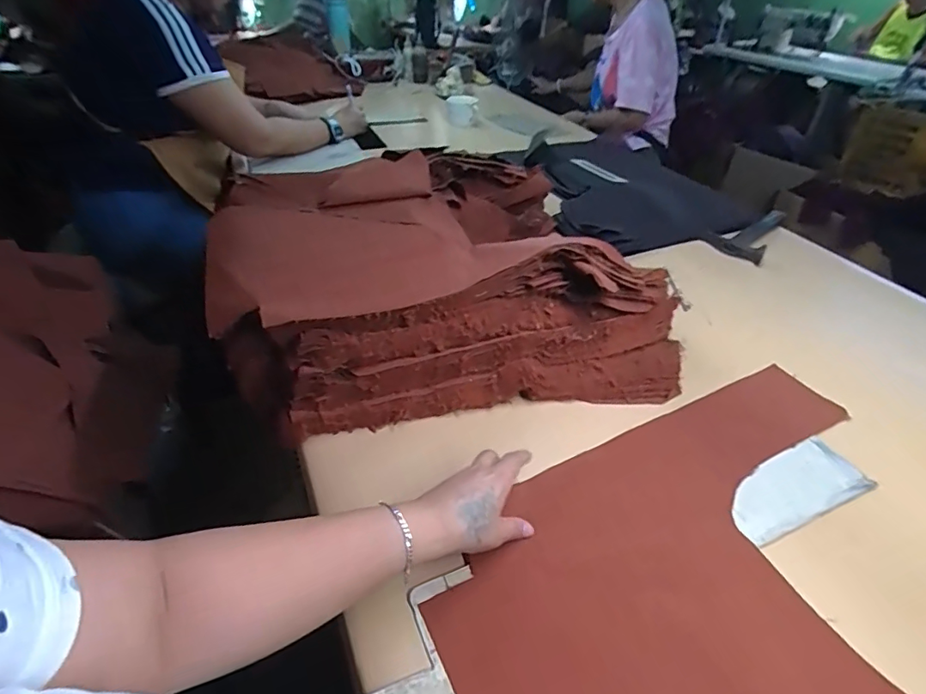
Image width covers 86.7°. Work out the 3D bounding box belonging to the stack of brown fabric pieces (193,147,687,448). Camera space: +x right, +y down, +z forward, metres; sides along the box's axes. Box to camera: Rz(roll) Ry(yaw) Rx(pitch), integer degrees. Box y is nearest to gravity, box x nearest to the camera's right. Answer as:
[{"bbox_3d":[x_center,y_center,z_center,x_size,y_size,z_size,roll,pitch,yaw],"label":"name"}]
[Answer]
[{"bbox_3d":[-0.048,-0.107,0.676,0.569,0.132,0.484,-8,40,-13],"label":"stack of brown fabric pieces"}]

